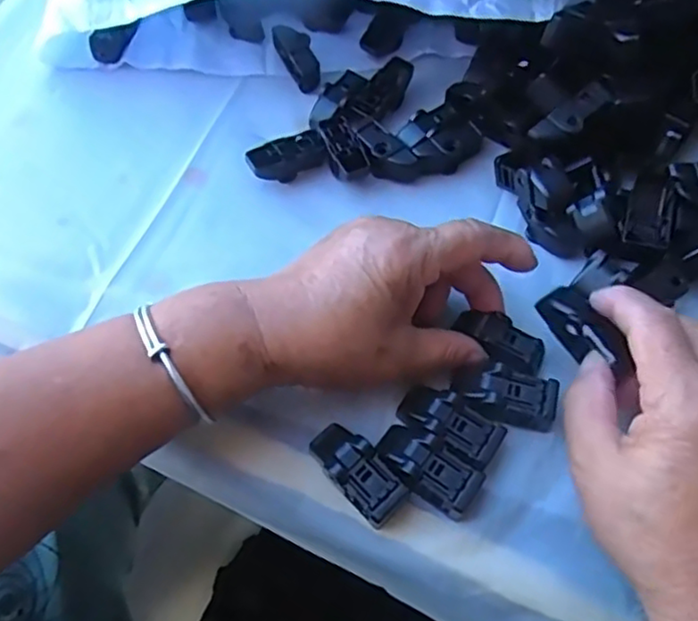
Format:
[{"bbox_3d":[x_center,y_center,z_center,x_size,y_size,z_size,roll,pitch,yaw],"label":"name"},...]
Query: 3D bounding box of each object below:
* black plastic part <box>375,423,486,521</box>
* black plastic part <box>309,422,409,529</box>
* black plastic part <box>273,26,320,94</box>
[{"bbox_3d":[0.036,0.072,0.301,0.050,0.014,0.024,36,69,17],"label":"black plastic part"},{"bbox_3d":[0.003,0.074,0.301,0.023,0.016,0.050,-39,70,-17],"label":"black plastic part"},{"bbox_3d":[-0.033,-0.162,0.421,0.018,0.018,0.047,-28,84,-13],"label":"black plastic part"}]

